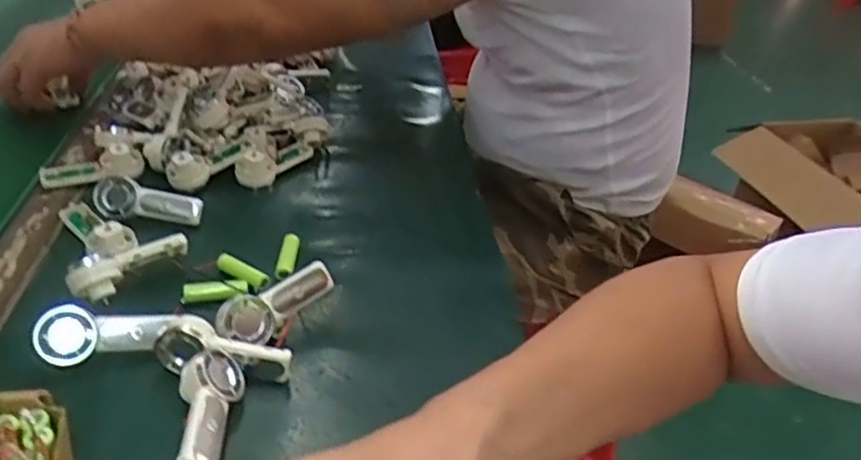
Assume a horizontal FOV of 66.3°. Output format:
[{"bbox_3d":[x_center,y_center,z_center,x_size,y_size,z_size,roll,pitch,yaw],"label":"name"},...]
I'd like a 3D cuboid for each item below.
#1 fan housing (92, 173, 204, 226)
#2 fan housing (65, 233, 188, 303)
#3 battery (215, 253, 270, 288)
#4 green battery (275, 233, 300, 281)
[{"bbox_3d":[-0.259,-0.025,0.606,0.093,0.024,0.033,12,33,-14],"label":"fan housing"},{"bbox_3d":[-0.243,0.030,0.534,0.023,0.032,0.090,29,41,30],"label":"fan housing"},{"bbox_3d":[-0.160,0.035,0.560,0.051,0.015,0.015,21,38,21],"label":"battery"},{"bbox_3d":[-0.126,0.025,0.584,0.016,0.019,0.049,4,35,-2],"label":"green battery"}]

